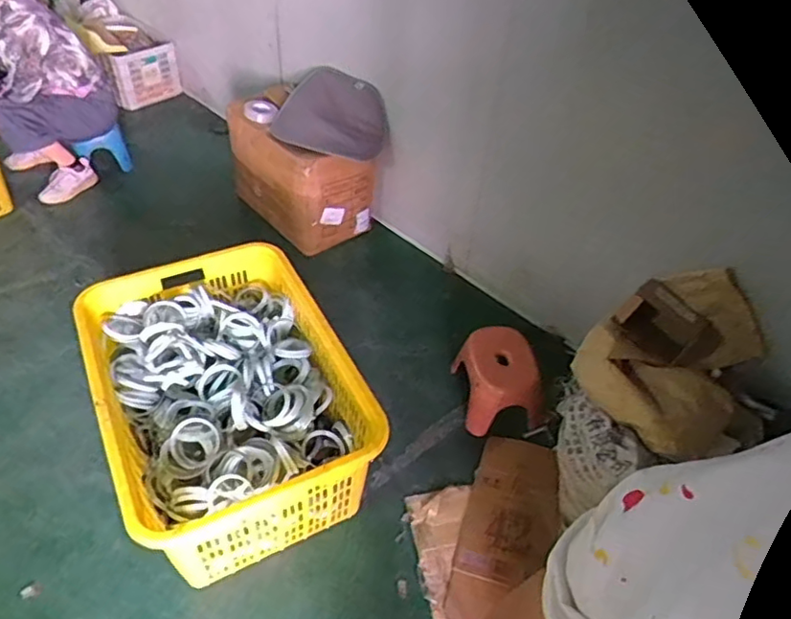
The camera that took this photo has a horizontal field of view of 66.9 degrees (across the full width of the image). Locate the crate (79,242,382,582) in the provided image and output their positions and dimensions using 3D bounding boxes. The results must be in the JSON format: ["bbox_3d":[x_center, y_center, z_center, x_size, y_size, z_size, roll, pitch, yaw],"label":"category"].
[{"bbox_3d":[-0.435,0.216,1.527,0.561,0.315,0.742,-18,49,-23],"label":"crate"}]

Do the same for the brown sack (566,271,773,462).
[{"bbox_3d":[0.705,0.120,1.444,0.379,0.228,0.421,-36,63,-29],"label":"brown sack"}]

